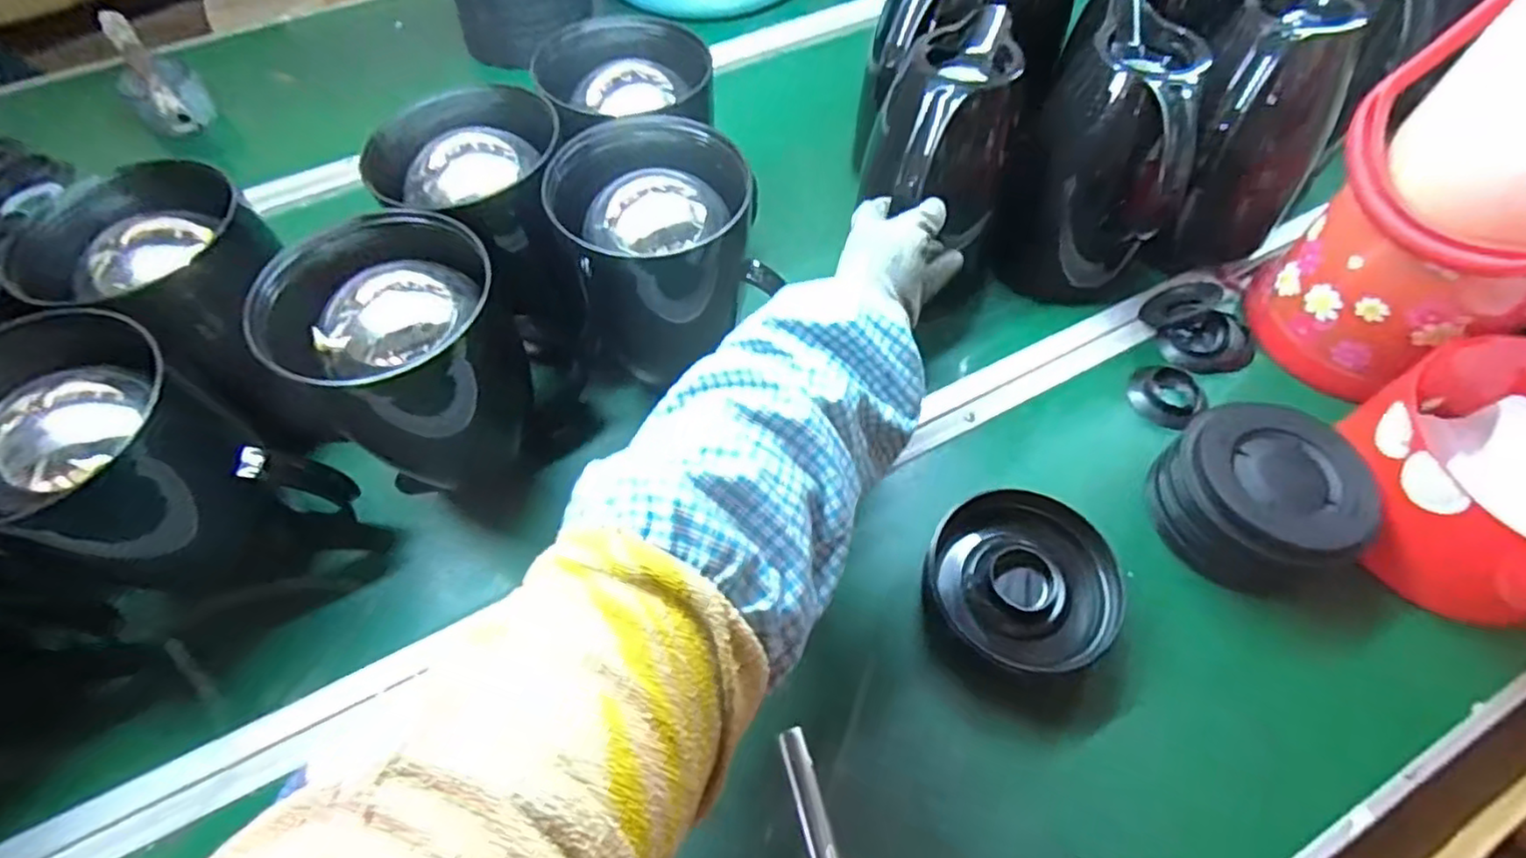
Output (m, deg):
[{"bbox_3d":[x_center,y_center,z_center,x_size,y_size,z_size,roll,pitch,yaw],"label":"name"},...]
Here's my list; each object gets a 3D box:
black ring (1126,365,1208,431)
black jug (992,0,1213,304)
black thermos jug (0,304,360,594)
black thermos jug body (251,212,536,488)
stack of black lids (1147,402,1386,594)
[{"bbox_3d":[0.322,-0.027,0.542,0.053,0.013,0.054,0,58,0],"label":"black ring"},{"bbox_3d":[0.278,-0.204,0.553,0.113,0.202,0.113,39,65,21],"label":"black jug"},{"bbox_3d":[-0.369,0.035,0.410,0.124,0.168,0.122,16,59,10],"label":"black thermos jug"},{"bbox_3d":[-0.224,-0.039,0.462,0.114,0.190,0.122,0,58,0],"label":"black thermos jug body"},{"bbox_3d":[0.341,0.047,0.470,0.121,0.067,0.108,11,59,7],"label":"stack of black lids"}]

